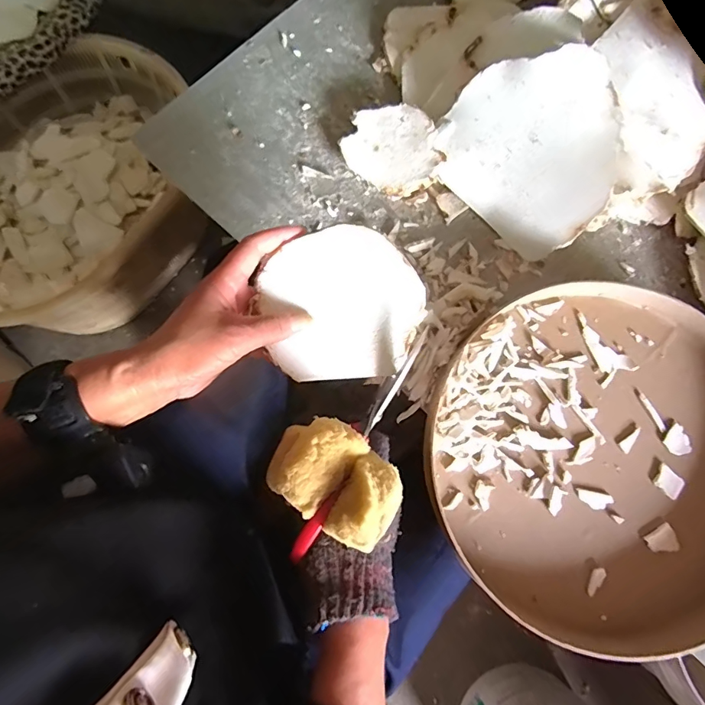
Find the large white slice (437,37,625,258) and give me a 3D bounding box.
[{"bbox_3d":[0.169,-0.191,0.418,0.168,0.012,0.150,48,121,6],"label":"large white slice"}]

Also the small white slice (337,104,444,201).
[{"bbox_3d":[0.045,-0.212,0.464,0.100,0.016,0.086,36,91,8],"label":"small white slice"}]

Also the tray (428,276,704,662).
[{"bbox_3d":[0.219,0.087,0.393,0.286,0.037,0.297,41,79,8],"label":"tray"}]

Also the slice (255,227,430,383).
[{"bbox_3d":[-0.008,-0.037,0.339,0.121,0.021,0.110,-5,77,-2],"label":"slice"}]

